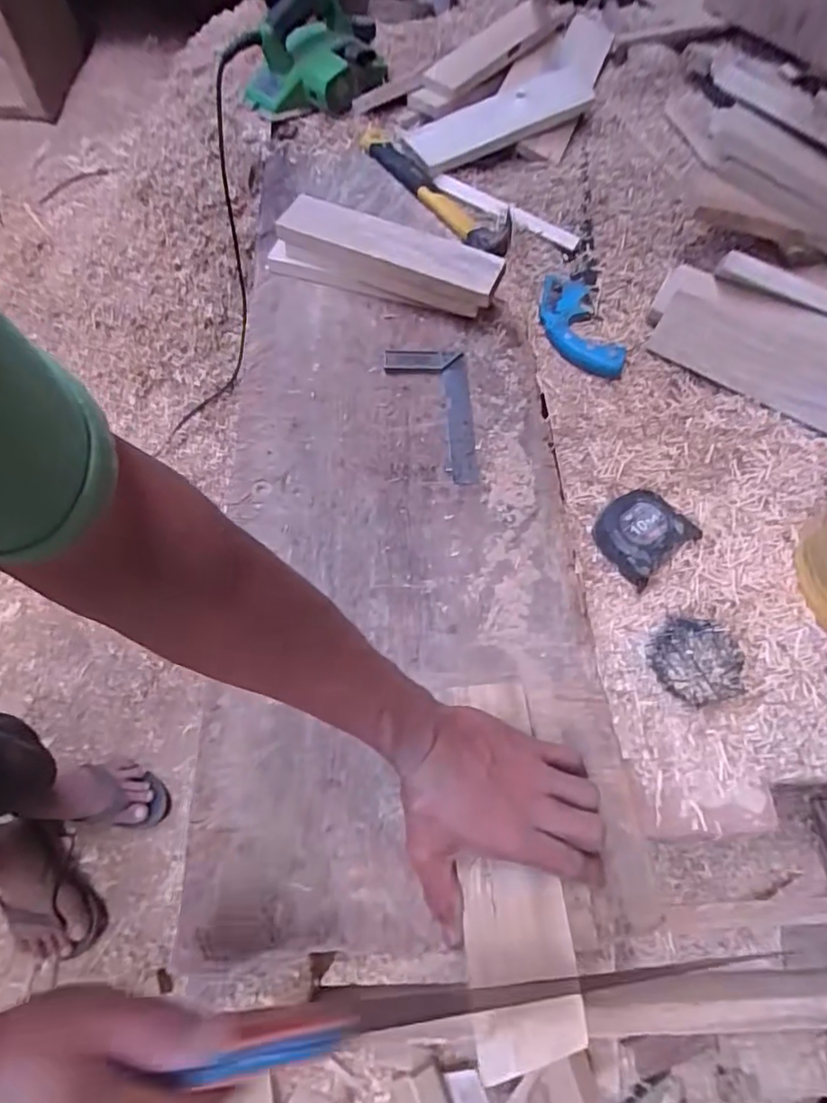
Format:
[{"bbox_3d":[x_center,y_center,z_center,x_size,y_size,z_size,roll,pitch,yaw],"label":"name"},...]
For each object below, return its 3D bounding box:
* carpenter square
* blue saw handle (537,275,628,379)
[{"bbox_3d":[0.019,-0.158,0.645,0.097,0.011,0.186,1,61,-6],"label":"carpenter square"},{"bbox_3d":[0.205,-0.289,0.719,0.074,0.023,0.172,-7,63,-10],"label":"blue saw handle"}]

